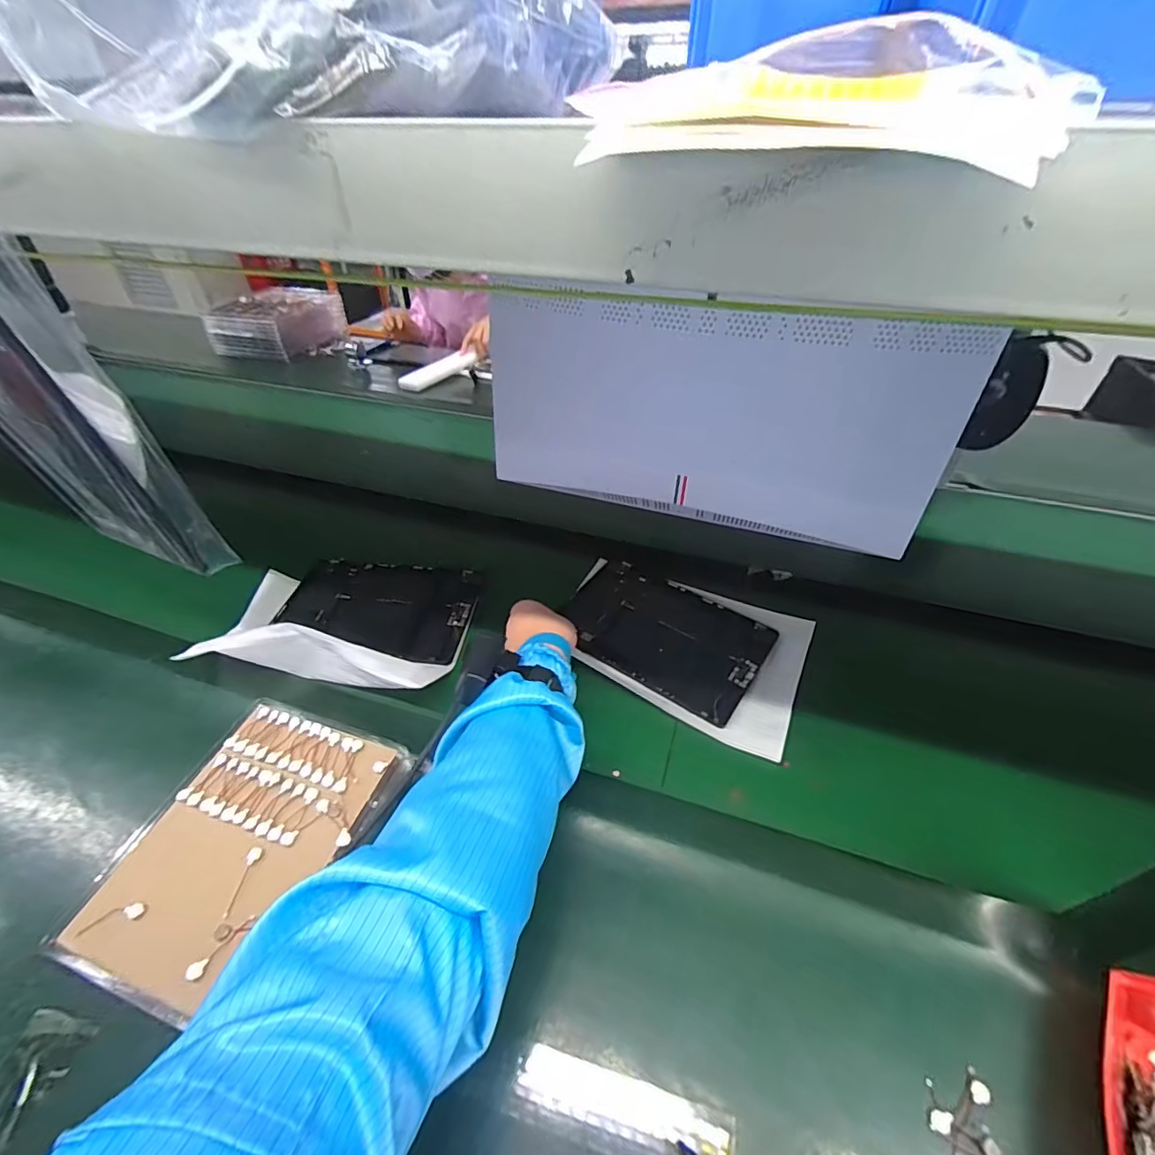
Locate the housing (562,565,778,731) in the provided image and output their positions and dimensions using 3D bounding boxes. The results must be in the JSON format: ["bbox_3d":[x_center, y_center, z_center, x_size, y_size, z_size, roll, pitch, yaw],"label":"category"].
[{"bbox_3d":[0.100,0.063,0.616,0.227,0.013,0.153,24,47,25],"label":"housing"}]

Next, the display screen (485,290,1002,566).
[{"bbox_3d":[0.132,-0.172,0.554,0.481,0.243,0.041,13,42,15],"label":"display screen"}]

